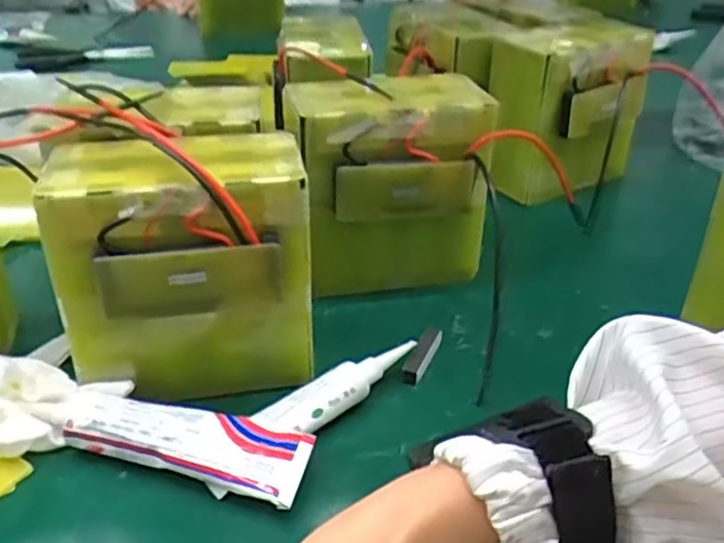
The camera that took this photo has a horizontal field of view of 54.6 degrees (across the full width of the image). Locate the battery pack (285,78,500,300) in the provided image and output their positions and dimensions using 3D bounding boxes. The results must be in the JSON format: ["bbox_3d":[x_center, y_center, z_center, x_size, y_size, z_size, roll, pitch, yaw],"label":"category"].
[{"bbox_3d":[0.024,-0.064,0.531,0.147,0.151,0.082,-4,33,-8],"label":"battery pack"}]

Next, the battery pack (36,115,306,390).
[{"bbox_3d":[-0.104,-0.010,0.424,0.142,0.135,0.112,-5,33,-10],"label":"battery pack"}]

